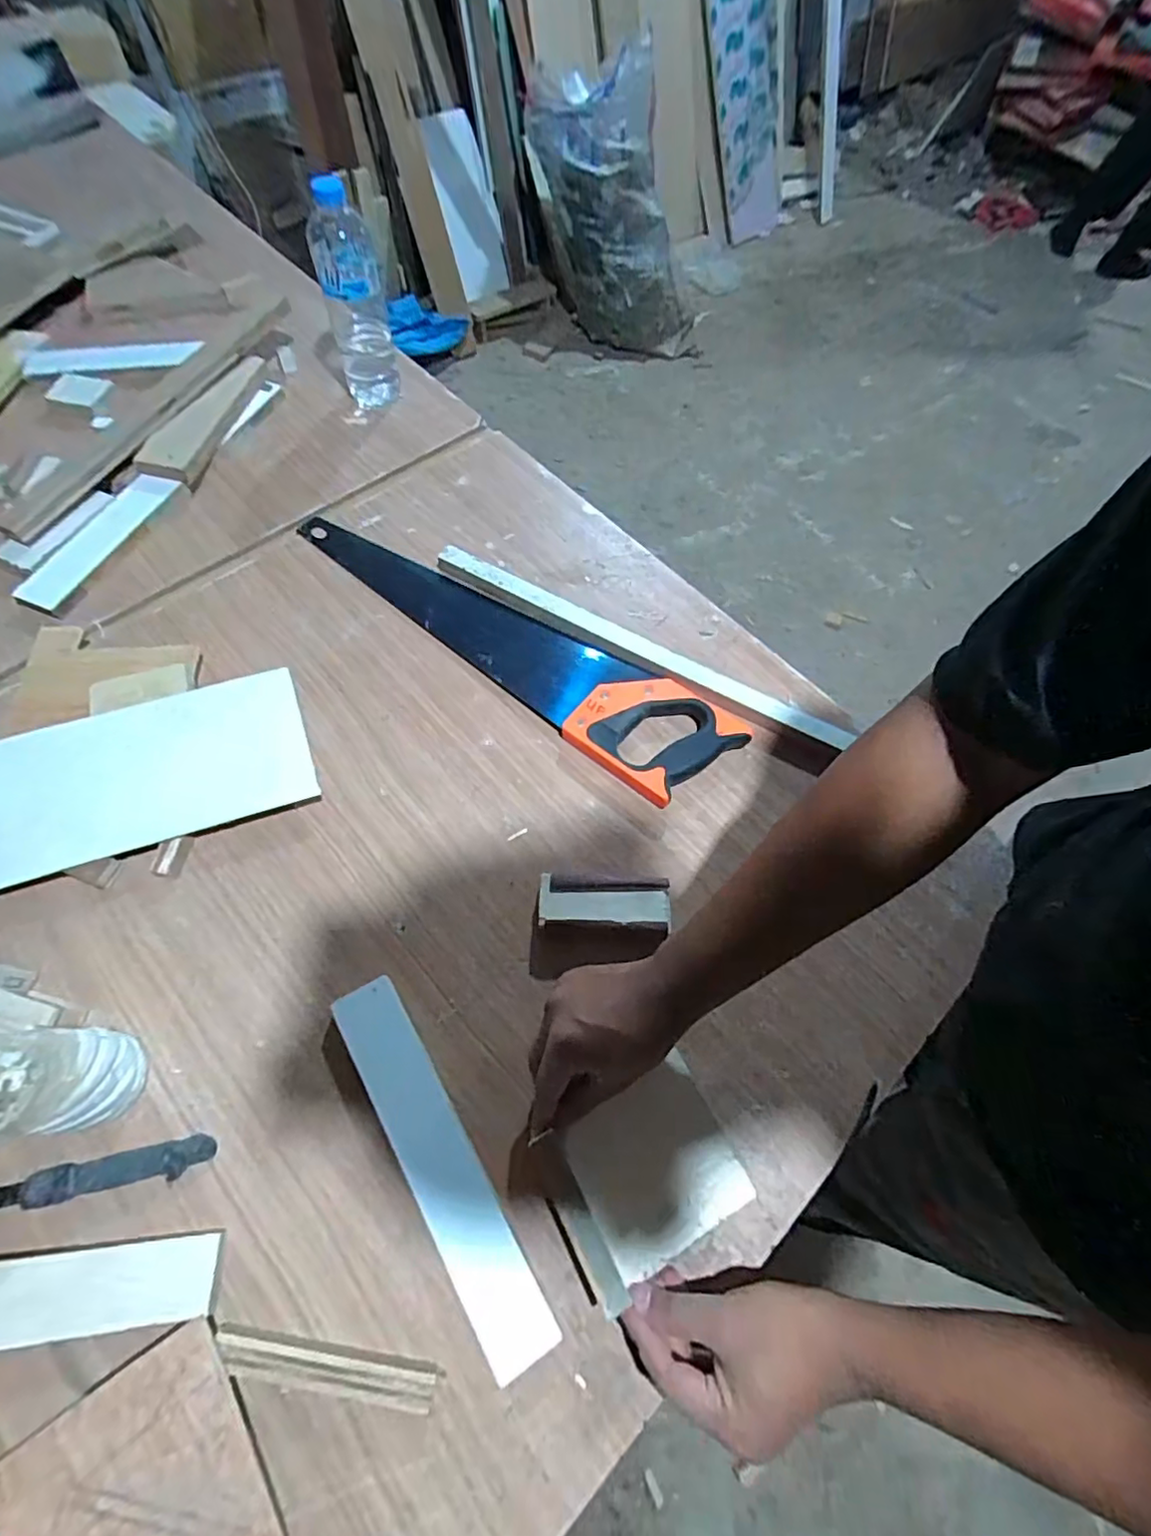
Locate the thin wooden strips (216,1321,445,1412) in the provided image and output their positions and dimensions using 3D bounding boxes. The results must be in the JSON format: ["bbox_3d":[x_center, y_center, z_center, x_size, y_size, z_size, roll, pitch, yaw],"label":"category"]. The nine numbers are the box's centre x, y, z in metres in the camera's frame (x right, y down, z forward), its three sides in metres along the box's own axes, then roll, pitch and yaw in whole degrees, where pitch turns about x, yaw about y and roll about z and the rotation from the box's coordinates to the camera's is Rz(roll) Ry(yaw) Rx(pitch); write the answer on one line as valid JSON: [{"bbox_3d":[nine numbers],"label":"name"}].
[{"bbox_3d":[-0.153,0.368,0.377,0.134,0.022,0.018,10,64,1],"label":"thin wooden strips"}]

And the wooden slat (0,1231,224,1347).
[{"bbox_3d":[-0.336,0.317,0.365,0.216,0.010,0.042,2,44,-13],"label":"wooden slat"}]

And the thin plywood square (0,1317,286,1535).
[{"bbox_3d":[-0.242,0.408,0.339,0.115,0.010,0.124,-29,73,-21],"label":"thin plywood square"}]

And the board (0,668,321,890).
[{"bbox_3d":[-0.384,0.012,0.504,0.308,0.011,0.119,-17,86,-10],"label":"board"}]

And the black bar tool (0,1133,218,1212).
[{"bbox_3d":[-0.405,0.286,0.402,0.308,0.021,0.022,-8,65,-7],"label":"black bar tool"}]

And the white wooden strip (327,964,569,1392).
[{"bbox_3d":[-0.096,0.270,0.429,0.043,0.021,0.253,-29,69,-16],"label":"white wooden strip"}]

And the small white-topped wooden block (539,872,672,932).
[{"bbox_3d":[0.024,0.111,0.508,0.106,0.025,0.043,4,64,-2],"label":"small white-topped wooden block"}]

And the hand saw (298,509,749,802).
[{"bbox_3d":[-0.072,-0.141,0.625,0.502,0.026,0.114,36,68,13],"label":"hand saw"}]

